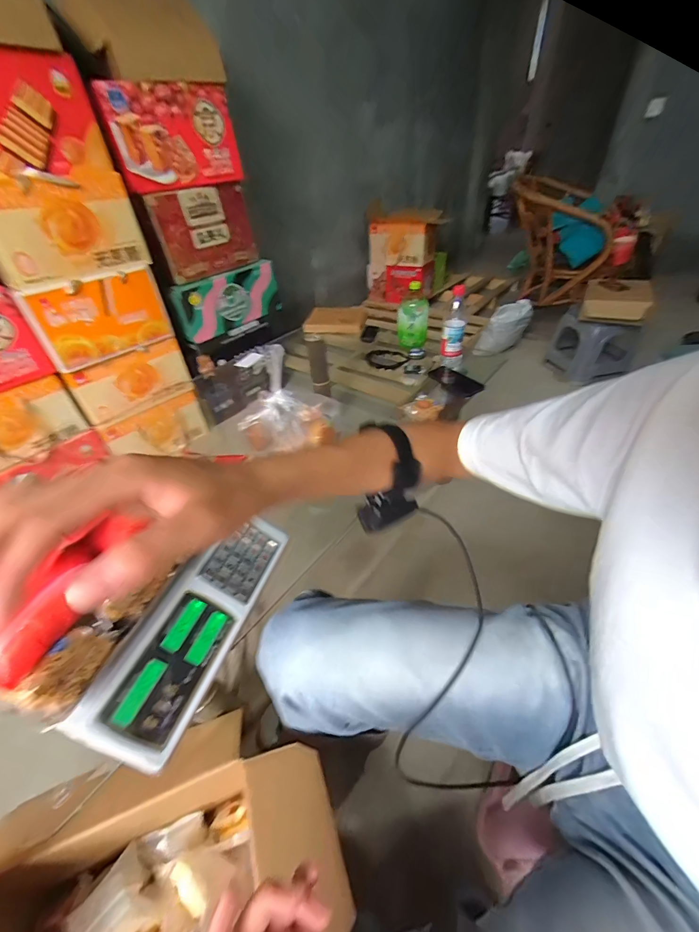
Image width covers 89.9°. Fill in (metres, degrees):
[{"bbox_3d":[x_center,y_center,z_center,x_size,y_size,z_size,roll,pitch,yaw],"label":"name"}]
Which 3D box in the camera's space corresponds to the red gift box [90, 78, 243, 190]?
[{"bbox_3d":[-0.577,-1.106,1.182,0.422,0.245,0.078,-32,48,-27],"label":"red gift box"}]

